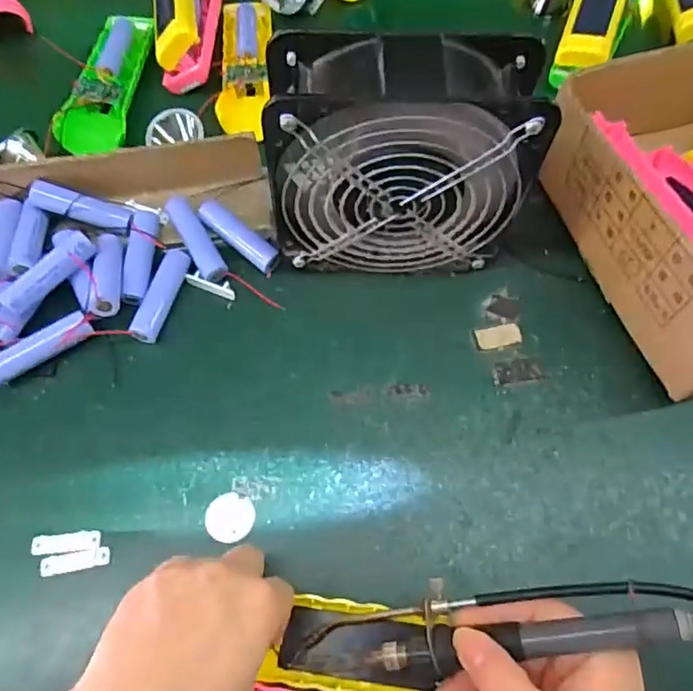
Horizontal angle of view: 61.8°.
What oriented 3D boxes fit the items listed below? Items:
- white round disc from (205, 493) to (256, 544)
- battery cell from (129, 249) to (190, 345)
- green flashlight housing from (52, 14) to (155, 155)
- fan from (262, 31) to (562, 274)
[{"bbox_3d":[-0.068,0.100,0.337,0.028,0.004,0.027,0,64,0],"label":"white round disc"},{"bbox_3d":[-0.124,-0.034,0.390,0.019,0.019,0.067,15,65,7],"label":"battery cell"},{"bbox_3d":[-0.192,-0.219,0.472,0.047,0.023,0.153,5,64,2],"label":"green flashlight housing"},{"bbox_3d":[0.031,-0.106,0.353,0.146,0.146,0.062,0,64,-1],"label":"fan"}]

